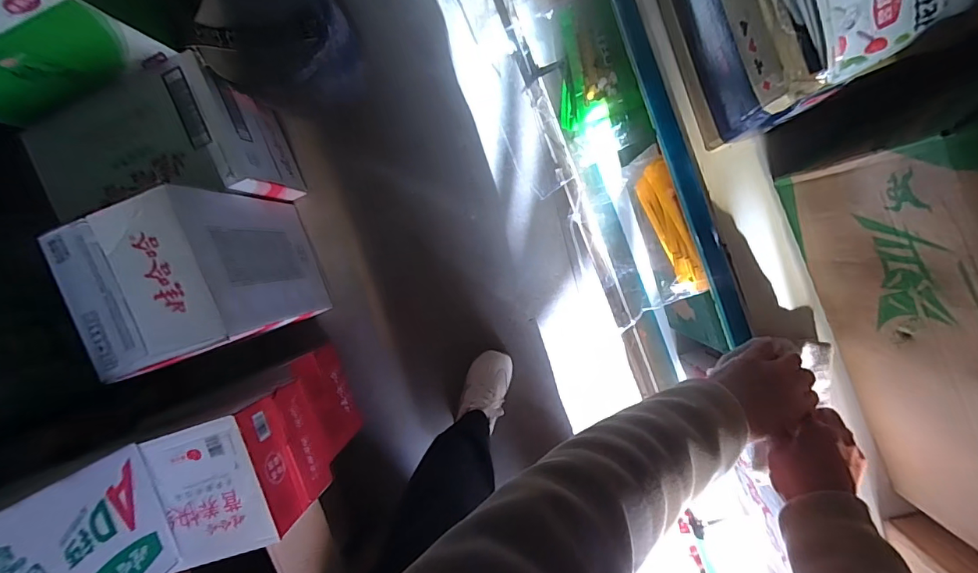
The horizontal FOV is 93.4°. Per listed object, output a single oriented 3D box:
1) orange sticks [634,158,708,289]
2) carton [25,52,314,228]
[{"bbox_3d":[0.235,-0.074,0.593,0.024,0.088,0.170,-22,92,6],"label":"orange sticks"},{"bbox_3d":[-0.689,-0.262,0.989,0.444,0.252,0.255,-17,93,6],"label":"carton"}]

